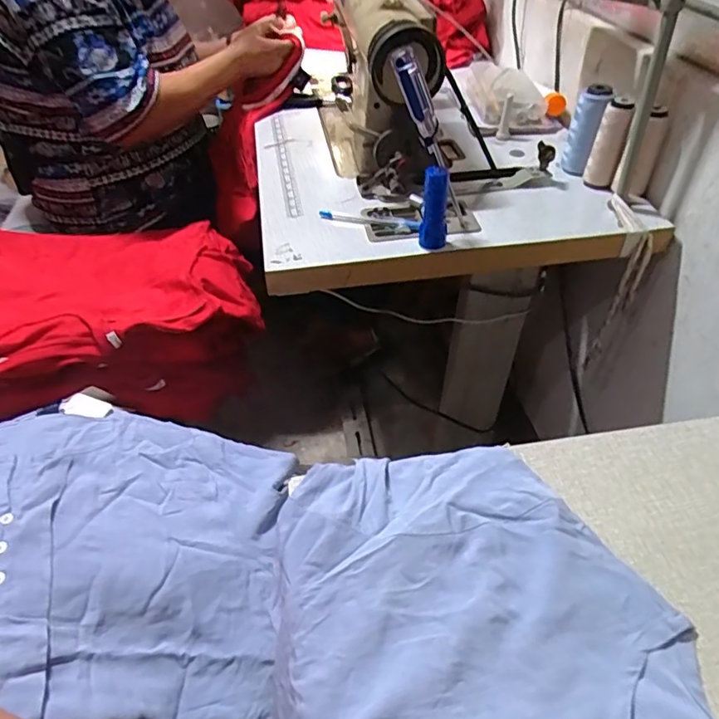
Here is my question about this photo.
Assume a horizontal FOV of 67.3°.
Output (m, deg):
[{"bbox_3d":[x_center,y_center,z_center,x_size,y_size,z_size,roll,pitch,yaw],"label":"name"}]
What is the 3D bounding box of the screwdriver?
[{"bbox_3d":[0.082,-0.244,0.615,0.028,0.201,0.035,-9,38,28],"label":"screwdriver"}]

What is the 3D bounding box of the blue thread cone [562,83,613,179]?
[{"bbox_3d":[0.319,-0.321,0.769,0.041,0.121,0.048,16,46,15],"label":"blue thread cone"}]

